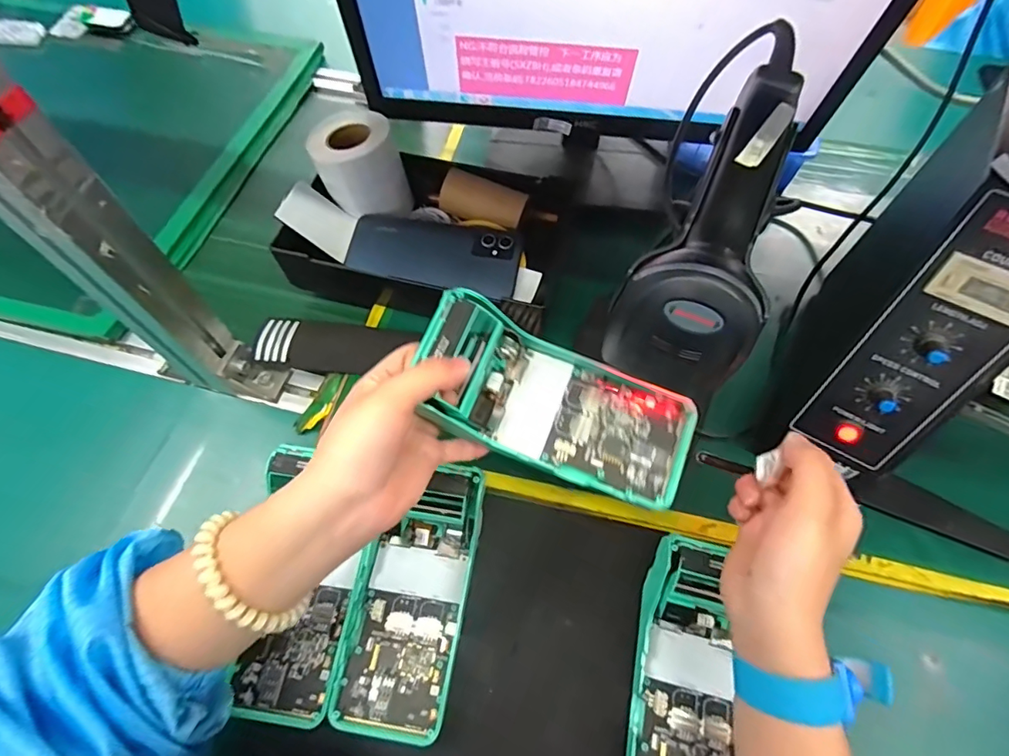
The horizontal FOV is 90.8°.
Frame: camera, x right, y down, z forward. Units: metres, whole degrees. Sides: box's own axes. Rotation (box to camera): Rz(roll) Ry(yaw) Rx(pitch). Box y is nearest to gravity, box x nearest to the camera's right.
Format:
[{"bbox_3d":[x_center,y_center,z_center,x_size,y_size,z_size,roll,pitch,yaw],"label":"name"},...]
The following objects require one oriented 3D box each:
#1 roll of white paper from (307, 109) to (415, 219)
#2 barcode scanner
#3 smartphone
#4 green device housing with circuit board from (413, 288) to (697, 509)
[{"bbox_3d":[-0.142,-0.209,0.488,0.080,0.074,0.081,-22,64,-12],"label":"roll of white paper"},{"bbox_3d":[0.110,-0.077,0.253,0.064,0.062,0.169,23,89,11],"label":"barcode scanner"},{"bbox_3d":[-0.065,-0.122,0.469,0.164,0.014,0.076,12,62,6],"label":"smartphone"},{"bbox_3d":[0.028,0.016,0.309,0.169,0.051,0.081,26,63,-8],"label":"green device housing with circuit board"}]

